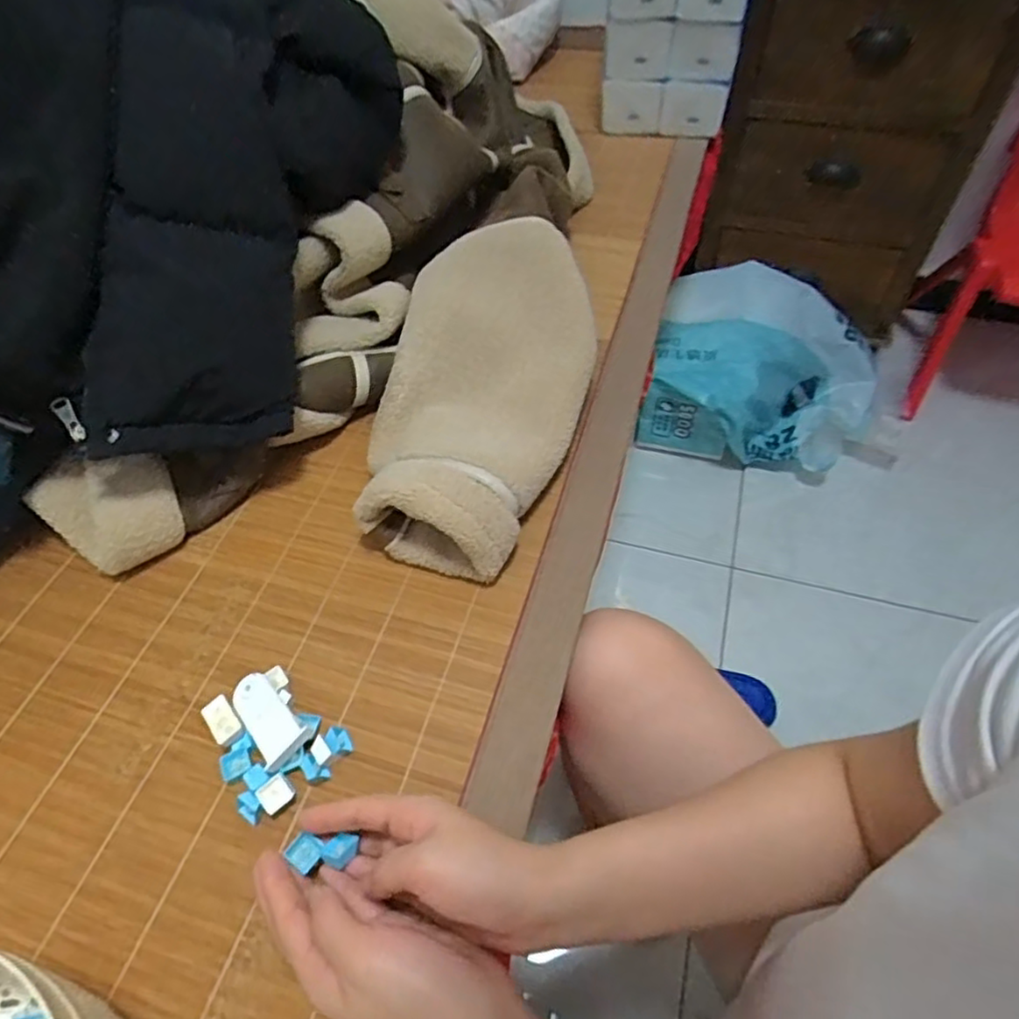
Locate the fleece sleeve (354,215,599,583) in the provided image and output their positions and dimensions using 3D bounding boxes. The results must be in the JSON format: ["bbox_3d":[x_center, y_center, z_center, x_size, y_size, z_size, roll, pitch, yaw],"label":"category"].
[{"bbox_3d":[-0.024,-0.116,0.605,0.178,0.105,0.355,13,54,12],"label":"fleece sleeve"}]

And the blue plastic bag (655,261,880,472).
[{"bbox_3d":[0.466,-0.251,1.159,0.398,0.225,0.295,7,53,8],"label":"blue plastic bag"}]

